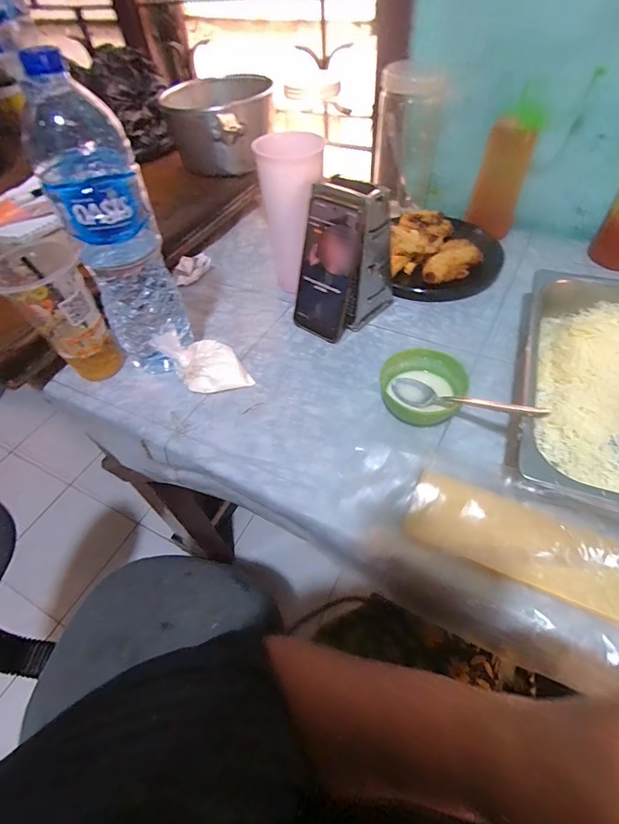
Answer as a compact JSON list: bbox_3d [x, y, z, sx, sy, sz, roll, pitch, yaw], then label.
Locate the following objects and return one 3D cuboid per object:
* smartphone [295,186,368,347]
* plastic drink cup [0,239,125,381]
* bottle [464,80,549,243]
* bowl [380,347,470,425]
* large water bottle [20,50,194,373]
[{"bbox_3d":[0.023,-0.180,0.510,0.077,0.177,0.014,26,38,22],"label":"smartphone"},{"bbox_3d":[-0.292,-0.108,0.484,0.080,0.164,0.086,-3,51,3],"label":"plastic drink cup"},{"bbox_3d":[0.302,-0.375,0.629,0.072,0.183,0.062,15,54,17],"label":"bottle"},{"bbox_3d":[0.125,-0.026,0.451,0.091,0.038,0.088,-3,51,3],"label":"bowl"},{"bbox_3d":[-0.193,-0.158,0.426,0.091,0.300,0.083,-25,53,-14],"label":"large water bottle"}]

